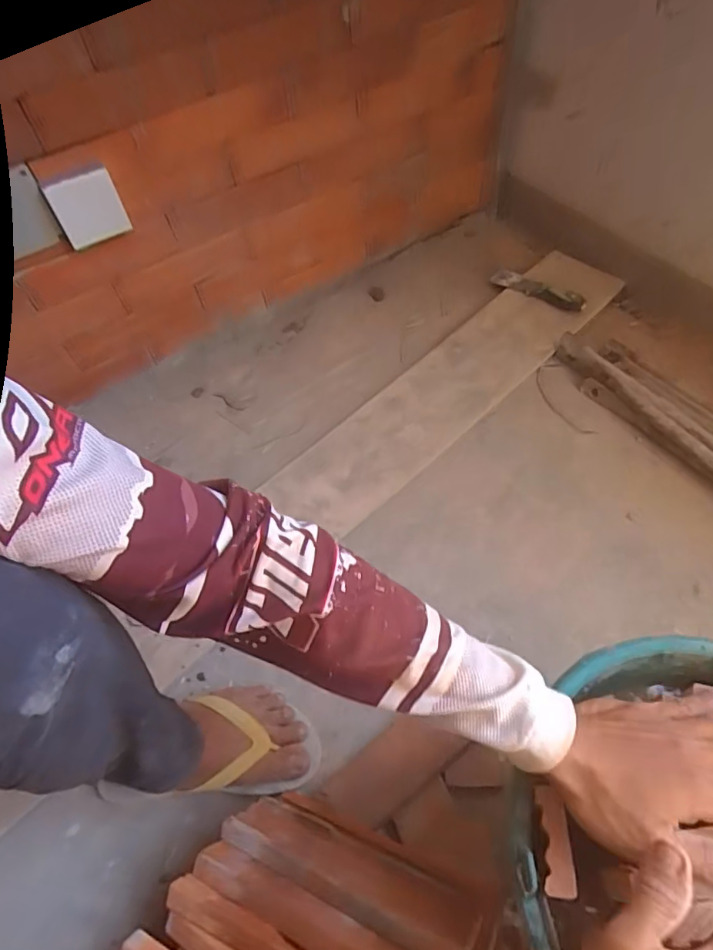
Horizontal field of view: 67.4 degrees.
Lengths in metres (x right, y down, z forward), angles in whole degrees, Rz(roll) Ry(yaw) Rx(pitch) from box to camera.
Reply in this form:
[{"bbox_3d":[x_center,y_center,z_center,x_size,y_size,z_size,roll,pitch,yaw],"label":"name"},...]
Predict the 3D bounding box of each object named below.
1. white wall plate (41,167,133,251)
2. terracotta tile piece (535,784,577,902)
[{"bbox_3d":[-0.358,-0.355,0.715,0.087,0.086,0.013,-18,44,-3],"label":"white wall plate"},{"bbox_3d":[0.135,0.249,0.363,0.022,0.006,0.062,16,45,-7],"label":"terracotta tile piece"}]

